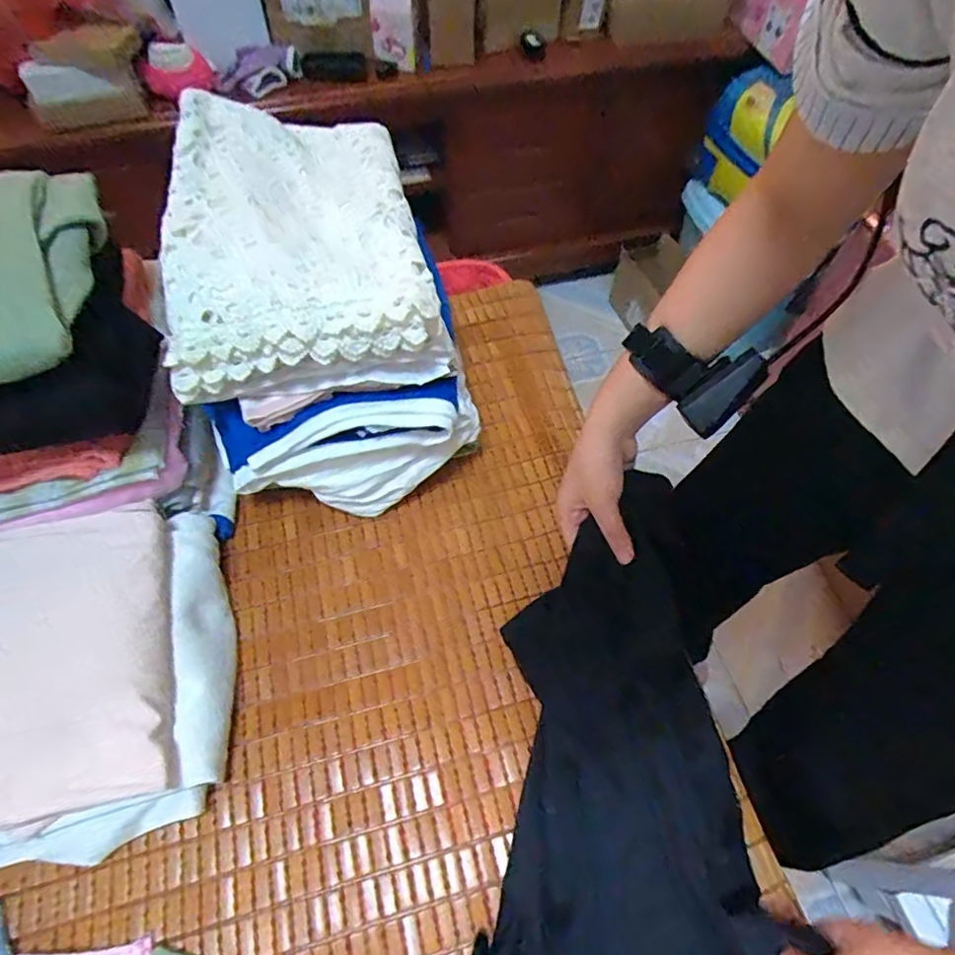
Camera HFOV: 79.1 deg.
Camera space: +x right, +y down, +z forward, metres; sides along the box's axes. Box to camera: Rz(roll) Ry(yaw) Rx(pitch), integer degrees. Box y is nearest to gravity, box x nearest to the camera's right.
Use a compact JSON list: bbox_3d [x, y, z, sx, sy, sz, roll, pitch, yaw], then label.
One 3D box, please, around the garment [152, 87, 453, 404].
[{"bbox_3d":[-0.161,-0.230,0.548,0.222,0.098,0.302,-6,59,-5],"label":"garment"}]

